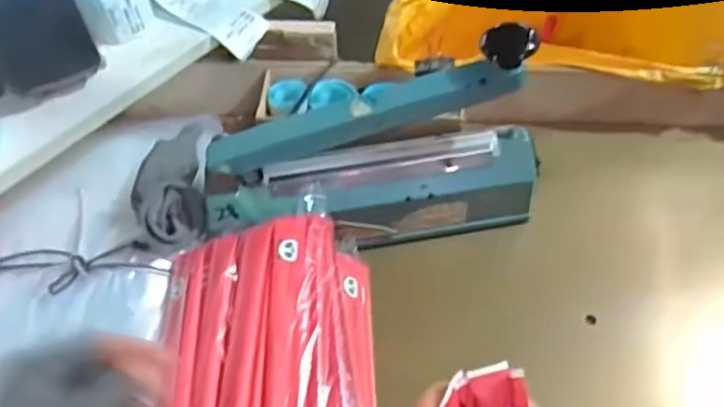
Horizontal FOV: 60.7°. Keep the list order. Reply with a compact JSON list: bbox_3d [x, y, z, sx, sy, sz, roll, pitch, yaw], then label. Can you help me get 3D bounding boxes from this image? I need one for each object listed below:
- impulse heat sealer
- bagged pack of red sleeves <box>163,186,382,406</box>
[{"bbox_3d":[0.011,-0.044,0.533,0.300,0.173,0.080,-7,53,-5],"label":"impulse heat sealer"},{"bbox_3d":[-0.068,0.124,0.462,0.158,0.067,0.266,-3,52,-2],"label":"bagged pack of red sleeves"}]

